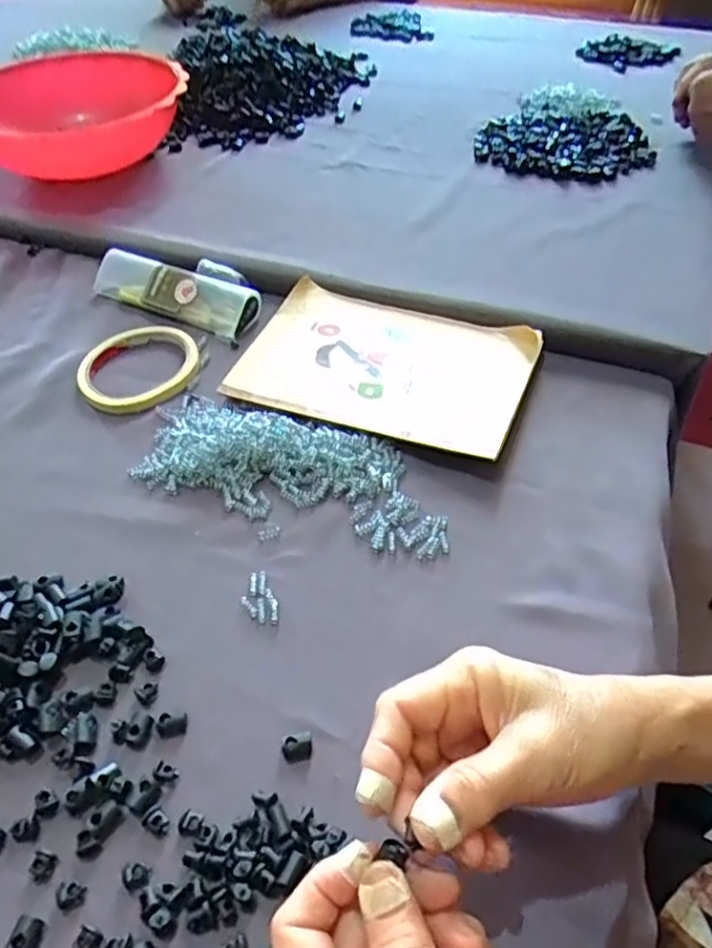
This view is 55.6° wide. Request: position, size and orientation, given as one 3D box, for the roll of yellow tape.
[{"bbox_3d":[-0.165,-0.082,0.515,0.088,0.012,0.086,-1,48,1],"label":"roll of yellow tape"}]

